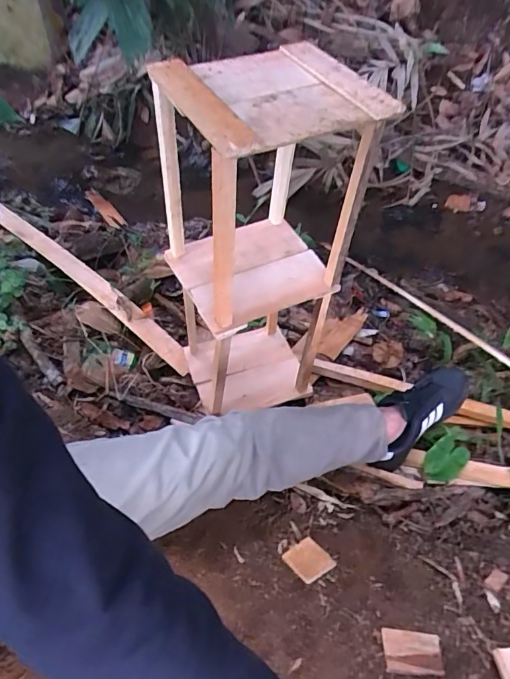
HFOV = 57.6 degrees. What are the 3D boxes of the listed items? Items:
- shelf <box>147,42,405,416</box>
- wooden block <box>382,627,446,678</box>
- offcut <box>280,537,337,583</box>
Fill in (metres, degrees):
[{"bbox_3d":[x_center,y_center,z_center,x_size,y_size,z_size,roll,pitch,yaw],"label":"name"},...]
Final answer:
[{"bbox_3d":[-0.005,-0.110,0.820,0.259,0.663,0.252,-18,52,-22],"label":"shelf"},{"bbox_3d":[0.198,0.392,0.581,0.073,0.010,0.048,6,47,-1],"label":"wooden block"},{"bbox_3d":[0.079,0.329,0.696,0.060,0.007,0.066,-18,27,-30],"label":"offcut"}]

